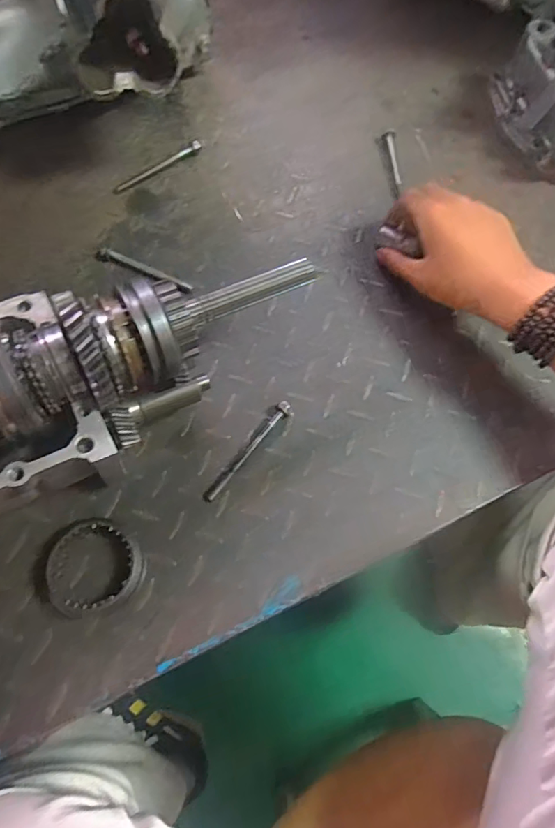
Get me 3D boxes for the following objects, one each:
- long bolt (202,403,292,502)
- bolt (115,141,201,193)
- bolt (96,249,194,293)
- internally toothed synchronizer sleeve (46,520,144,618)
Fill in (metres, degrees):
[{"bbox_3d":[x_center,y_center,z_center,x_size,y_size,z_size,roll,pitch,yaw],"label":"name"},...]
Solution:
[{"bbox_3d":[-0.025,0.031,0.425,0.009,0.014,0.106,37,73,14],"label":"long bolt"},{"bbox_3d":[-0.132,-0.272,0.551,0.109,0.009,0.013,-34,72,-12],"label":"bolt"},{"bbox_3d":[-0.131,-0.142,0.497,0.103,0.010,0.015,21,70,8],"label":"bolt"},{"bbox_3d":[-0.137,0.114,0.381,0.068,0.024,0.066,-18,69,-7],"label":"internally toothed synchronizer sleeve"}]

